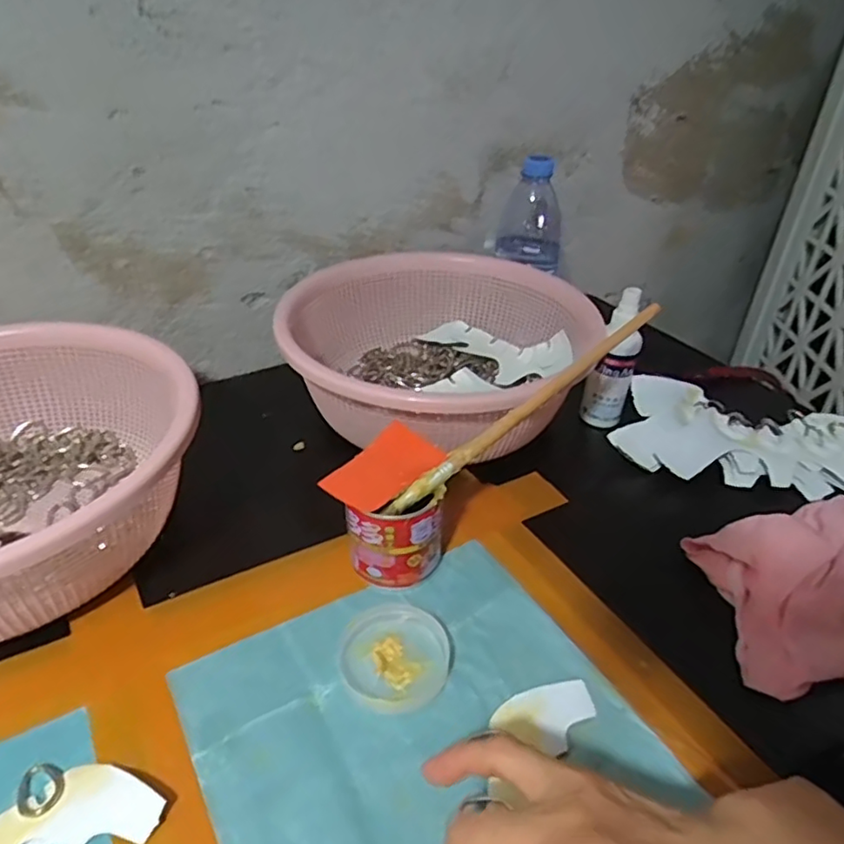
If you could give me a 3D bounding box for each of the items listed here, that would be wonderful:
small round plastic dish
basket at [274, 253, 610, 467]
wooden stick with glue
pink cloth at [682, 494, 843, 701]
[{"bbox_3d":[-0.016,0.140,0.374,0.066,0.007,0.070,2,36,-1],"label":"small round plastic dish"},{"bbox_3d":[0.007,-0.061,0.567,0.249,0.103,0.271,2,36,-1],"label":"basket"},{"bbox_3d":[0.076,-0.014,0.426,0.245,0.014,0.013,-36,49,-21],"label":"wooden stick with glue"},{"bbox_3d":[0.285,0.108,0.404,0.187,0.046,0.124,-4,37,-8],"label":"pink cloth"}]

